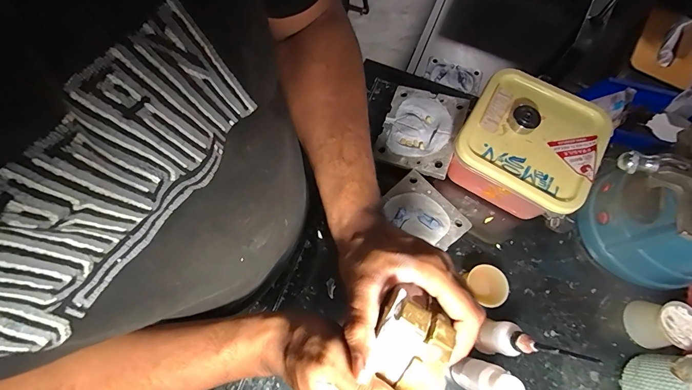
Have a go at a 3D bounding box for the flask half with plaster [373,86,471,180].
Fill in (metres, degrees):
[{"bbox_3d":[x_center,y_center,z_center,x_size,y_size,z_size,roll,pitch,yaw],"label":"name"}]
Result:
[{"bbox_3d":[0.110,-0.098,0.508,0.107,0.034,0.124,20,72,5],"label":"flask half with plaster"}]

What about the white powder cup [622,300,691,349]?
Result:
[{"bbox_3d":[0.415,0.170,0.444,0.054,0.056,0.056,0,71,-1],"label":"white powder cup"}]

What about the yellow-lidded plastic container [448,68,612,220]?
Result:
[{"bbox_3d":[0.248,-0.063,0.494,0.165,0.108,0.166,31,73,9],"label":"yellow-lidded plastic container"}]

